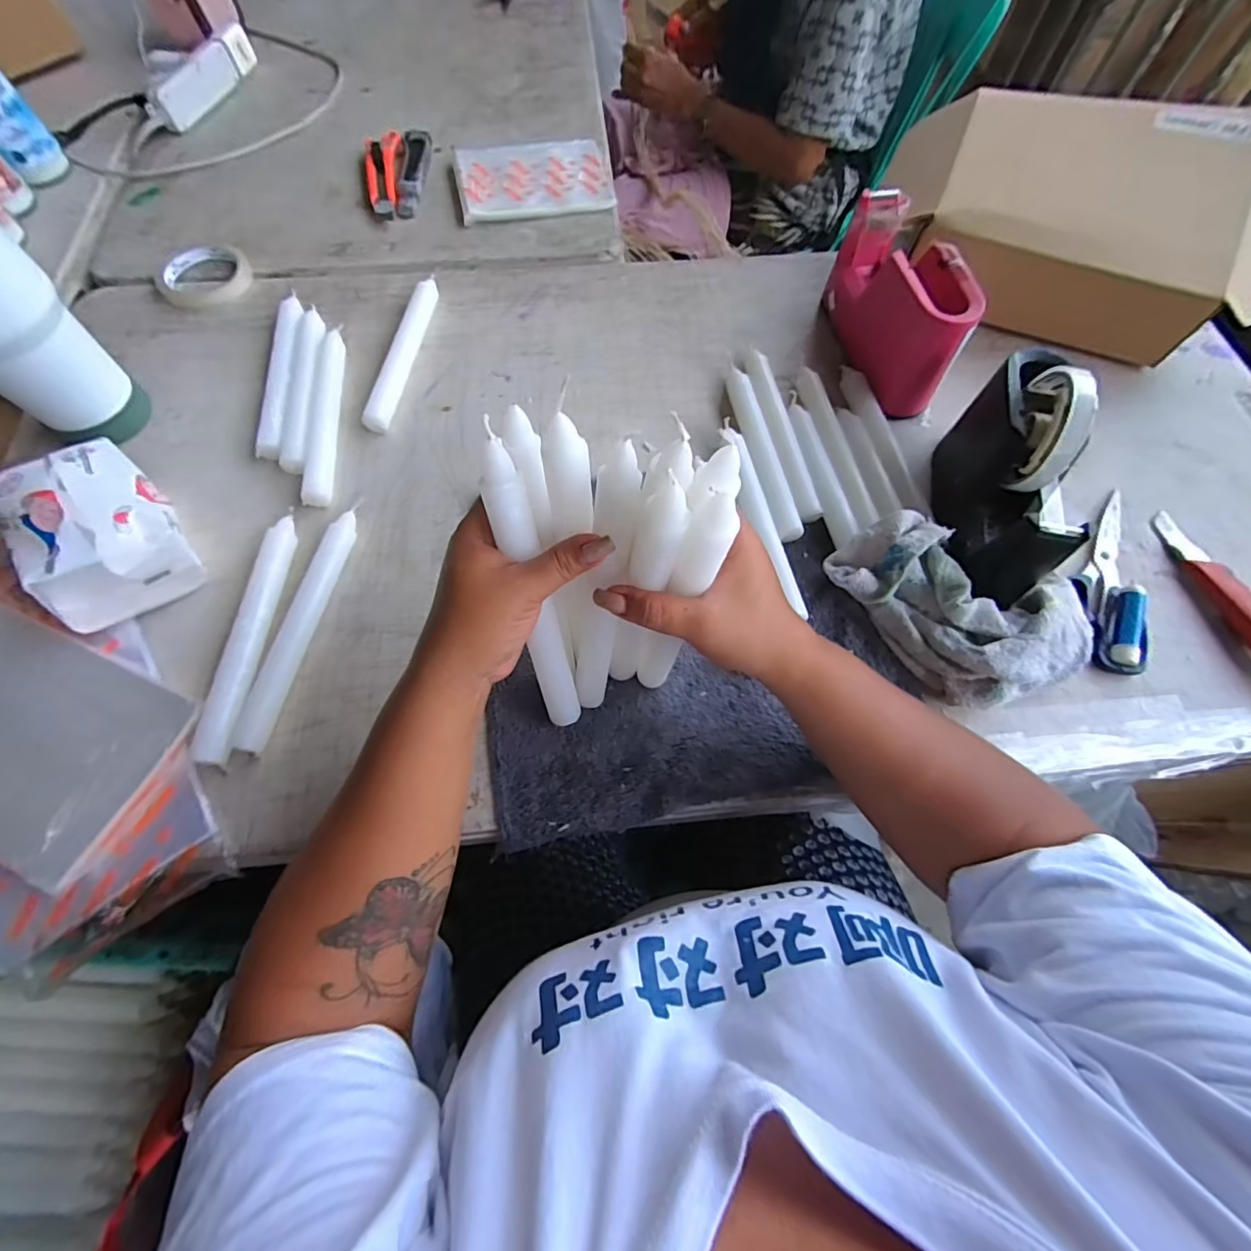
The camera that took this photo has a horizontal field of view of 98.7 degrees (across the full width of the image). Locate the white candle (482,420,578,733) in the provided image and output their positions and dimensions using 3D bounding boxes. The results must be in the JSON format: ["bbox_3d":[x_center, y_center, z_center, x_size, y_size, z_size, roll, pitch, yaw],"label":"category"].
[{"bbox_3d":[-0.052,-0.013,0.316,0.023,0.203,0.016,-14,42,-9],"label":"white candle"}]

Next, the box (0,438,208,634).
[{"bbox_3d":[-0.395,-0.072,0.400,0.093,0.064,0.117,-38,72,-18],"label":"box"}]

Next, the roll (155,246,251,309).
[{"bbox_3d":[-0.454,-0.380,0.584,0.083,0.014,0.083,1,65,-2],"label":"roll"}]

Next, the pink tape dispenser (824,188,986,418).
[{"bbox_3d":[0.252,-0.298,0.504,0.054,0.099,0.181,-10,66,-7],"label":"pink tape dispenser"}]

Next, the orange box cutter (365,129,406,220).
[{"bbox_3d":[-0.287,-0.545,0.644,0.044,0.023,0.144,-9,66,-7],"label":"orange box cutter"}]

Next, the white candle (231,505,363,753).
[{"bbox_3d":[-0.249,-0.006,0.415,0.022,0.014,0.207,10,65,2],"label":"white candle"}]

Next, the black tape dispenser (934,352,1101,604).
[{"bbox_3d":[0.291,-0.116,0.406,0.058,0.122,0.177,7,65,1],"label":"black tape dispenser"}]

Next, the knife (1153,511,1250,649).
[{"bbox_3d":[0.484,-0.024,0.427,0.036,0.021,0.170,-13,66,-9],"label":"knife"}]

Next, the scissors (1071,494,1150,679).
[{"bbox_3d":[0.393,-0.045,0.440,0.053,0.014,0.178,17,65,5],"label":"scissors"}]

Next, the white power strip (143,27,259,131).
[{"bbox_3d":[-0.547,-0.711,0.700,0.034,0.046,0.188,19,66,6],"label":"white power strip"}]

